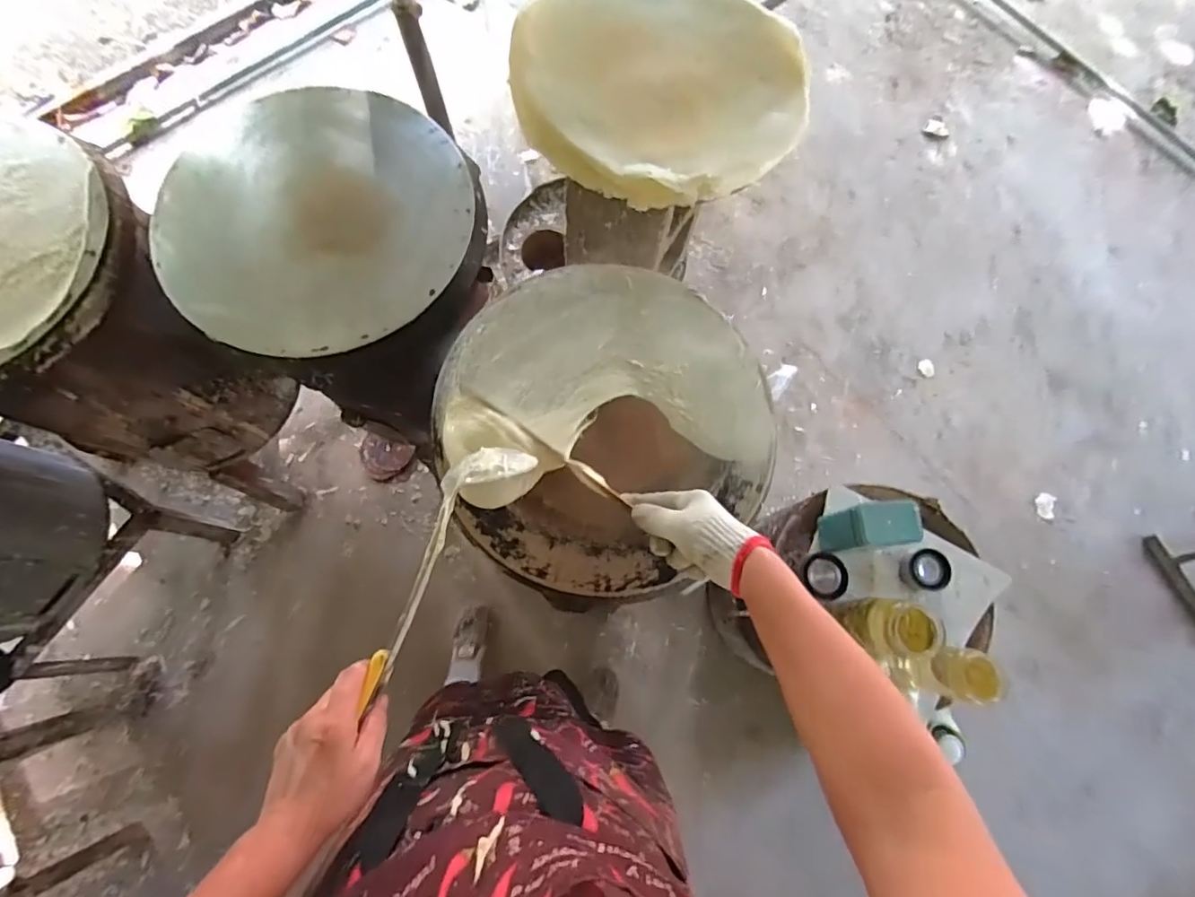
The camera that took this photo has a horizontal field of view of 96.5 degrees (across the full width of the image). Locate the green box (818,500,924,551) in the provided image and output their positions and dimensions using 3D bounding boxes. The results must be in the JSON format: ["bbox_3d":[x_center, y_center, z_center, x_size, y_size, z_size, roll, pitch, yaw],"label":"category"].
[{"bbox_3d":[0.417,0.125,0.821,0.098,0.123,0.063,-2,75,-2],"label":"green box"}]

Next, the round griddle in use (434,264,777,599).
[{"bbox_3d":[0.011,-0.038,0.610,0.366,0.055,0.379,0,75,-2],"label":"round griddle in use"}]

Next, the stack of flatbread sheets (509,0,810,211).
[{"bbox_3d":[0.079,-0.484,0.702,0.356,0.054,0.350,-34,78,-10],"label":"stack of flatbread sheets"}]

